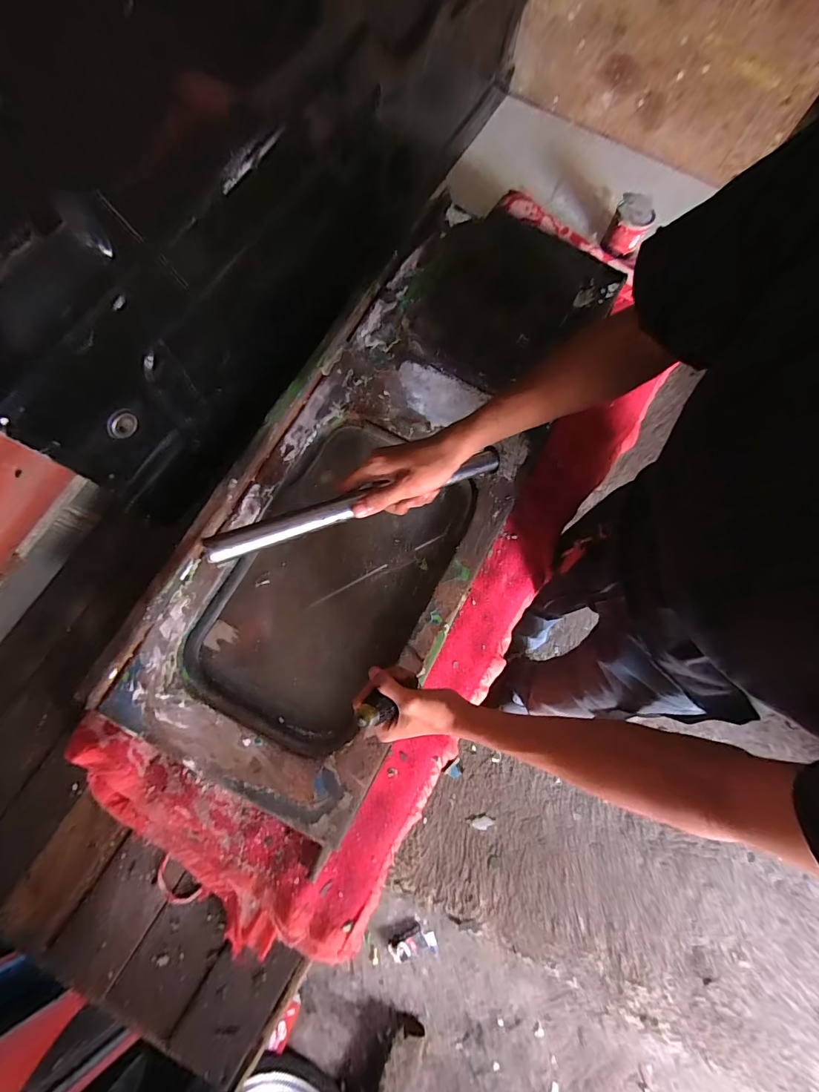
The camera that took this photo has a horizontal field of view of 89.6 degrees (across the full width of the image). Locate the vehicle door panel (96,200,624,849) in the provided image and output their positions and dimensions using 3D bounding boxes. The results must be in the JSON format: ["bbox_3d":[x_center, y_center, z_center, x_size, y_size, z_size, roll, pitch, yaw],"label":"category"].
[{"bbox_3d":[-0.018,-0.131,0.637,0.355,0.076,0.991,29,76,7],"label":"vehicle door panel"}]

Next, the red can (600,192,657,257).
[{"bbox_3d":[0.423,-0.617,0.797,0.071,0.069,0.072,24,75,6],"label":"red can"}]

